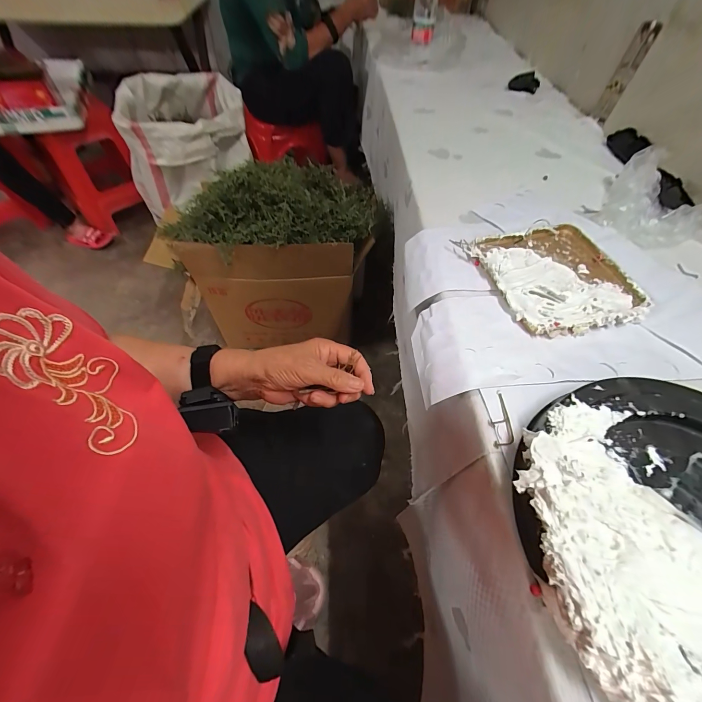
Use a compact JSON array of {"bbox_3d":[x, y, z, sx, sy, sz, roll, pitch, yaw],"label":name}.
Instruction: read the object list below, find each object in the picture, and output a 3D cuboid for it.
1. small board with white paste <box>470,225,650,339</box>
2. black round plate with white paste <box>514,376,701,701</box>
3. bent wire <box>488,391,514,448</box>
[{"bbox_3d":[0.302,-0.112,0.476,0.199,0.016,0.198,-13,57,-10],"label":"small board with white paste"},{"bbox_3d":[0.287,0.151,0.275,0.273,0.055,0.257,1,56,-1],"label":"black round plate with white paste"},{"bbox_3d":[0.162,0.073,0.353,0.024,0.004,0.064,2,56,0],"label":"bent wire"}]

